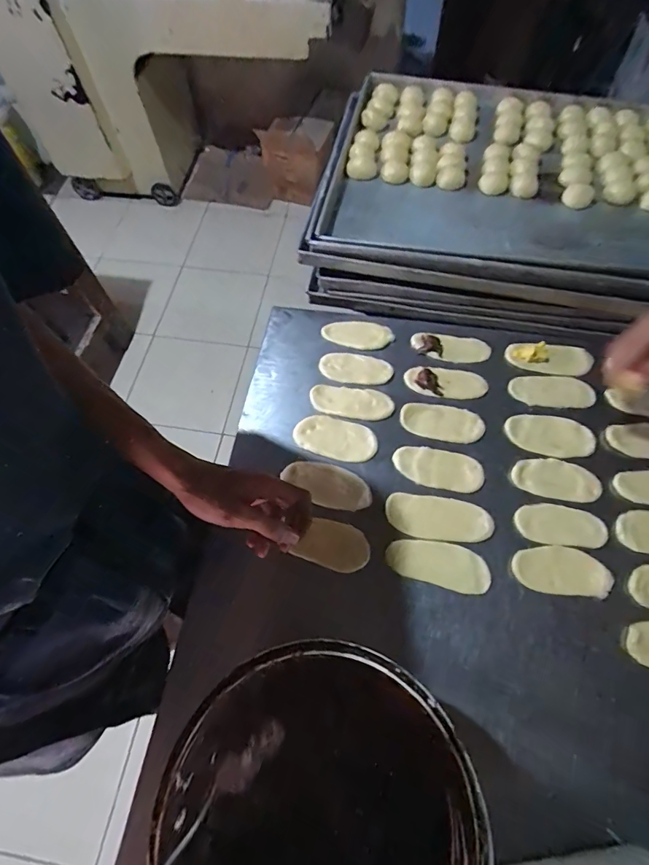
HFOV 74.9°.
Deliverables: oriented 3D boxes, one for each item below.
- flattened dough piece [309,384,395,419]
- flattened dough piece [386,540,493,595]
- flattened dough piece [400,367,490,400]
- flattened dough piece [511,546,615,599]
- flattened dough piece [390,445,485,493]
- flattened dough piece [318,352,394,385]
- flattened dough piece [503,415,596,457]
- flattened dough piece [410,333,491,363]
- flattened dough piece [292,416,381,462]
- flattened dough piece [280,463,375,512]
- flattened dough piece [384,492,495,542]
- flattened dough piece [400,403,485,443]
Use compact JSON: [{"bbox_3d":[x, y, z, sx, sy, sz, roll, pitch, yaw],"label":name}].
[{"bbox_3d":[0.039,-0.045,0.625,0.122,0.007,0.045,10,65,6],"label":"flattened dough piece"},{"bbox_3d":[0.141,0.162,0.525,0.125,0.007,0.051,14,66,8],"label":"flattened dough piece"},{"bbox_3d":[0.181,-0.075,0.635,0.121,0.007,0.044,11,65,6],"label":"flattened dough piece"},{"bbox_3d":[0.291,0.171,0.522,0.111,0.010,0.056,6,65,5],"label":"flattened dough piece"},{"bbox_3d":[0.157,0.049,0.581,0.121,0.014,0.052,11,65,7],"label":"flattened dough piece"},{"bbox_3d":[0.047,-0.098,0.648,0.110,0.011,0.052,16,66,9],"label":"flattened dough piece"},{"bbox_3d":[0.319,0.004,0.597,0.120,0.006,0.058,9,65,6],"label":"flattened dough piece"},{"bbox_3d":[0.197,-0.133,0.668,0.120,0.008,0.053,12,66,7],"label":"flattened dough piece"},{"bbox_3d":[0.015,0.009,0.600,0.115,0.010,0.059,16,66,9],"label":"flattened dough piece"},{"bbox_3d":[0.002,0.071,0.570,0.121,0.006,0.054,16,66,9],"label":"flattened dough piece"},{"bbox_3d":[0.149,0.111,0.550,0.135,0.008,0.055,5,65,4],"label":"flattened dough piece"},{"bbox_3d":[0.169,-0.017,0.608,0.116,0.009,0.053,11,65,7],"label":"flattened dough piece"}]

